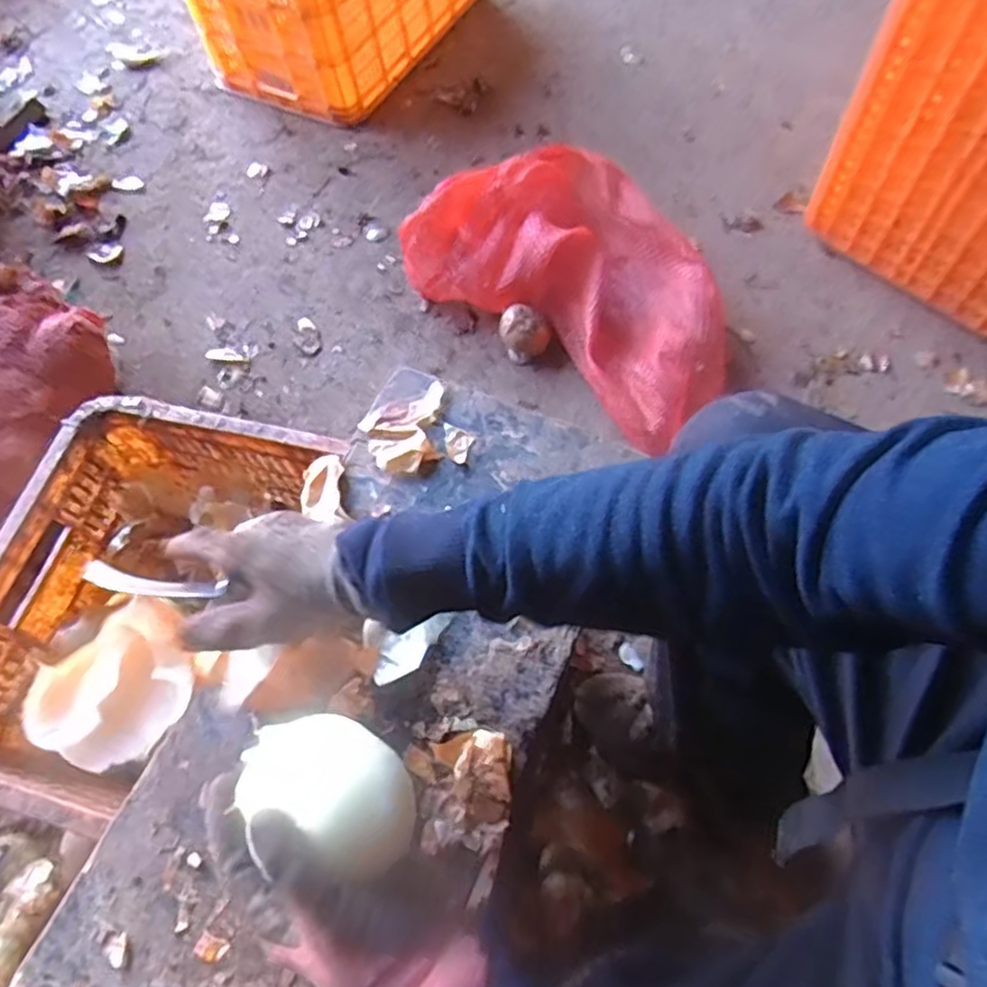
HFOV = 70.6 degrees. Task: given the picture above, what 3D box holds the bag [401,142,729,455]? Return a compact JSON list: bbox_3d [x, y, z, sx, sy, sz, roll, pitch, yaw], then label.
[{"bbox_3d":[0.127,-0.296,0.980,0.470,0.154,0.277,37,72,19],"label":"bag"}]

